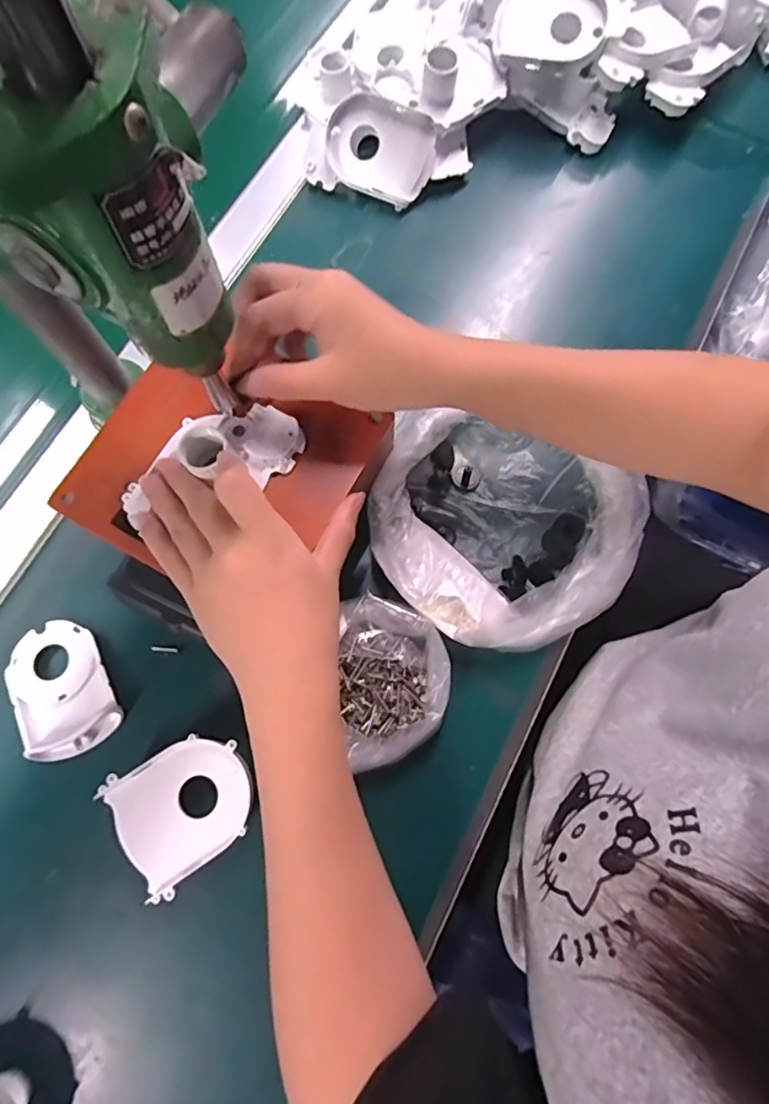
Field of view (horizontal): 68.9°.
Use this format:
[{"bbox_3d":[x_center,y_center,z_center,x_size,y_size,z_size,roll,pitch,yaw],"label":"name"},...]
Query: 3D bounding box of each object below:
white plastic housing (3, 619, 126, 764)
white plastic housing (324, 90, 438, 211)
[{"bbox_3d":[-0.209,0.087,0.359,0.057,0.016,0.085,-30,78,-8],"label":"white plastic housing"},{"bbox_3d":[-0.003,-0.329,0.460,0.086,0.025,0.062,18,115,-2],"label":"white plastic housing"}]

